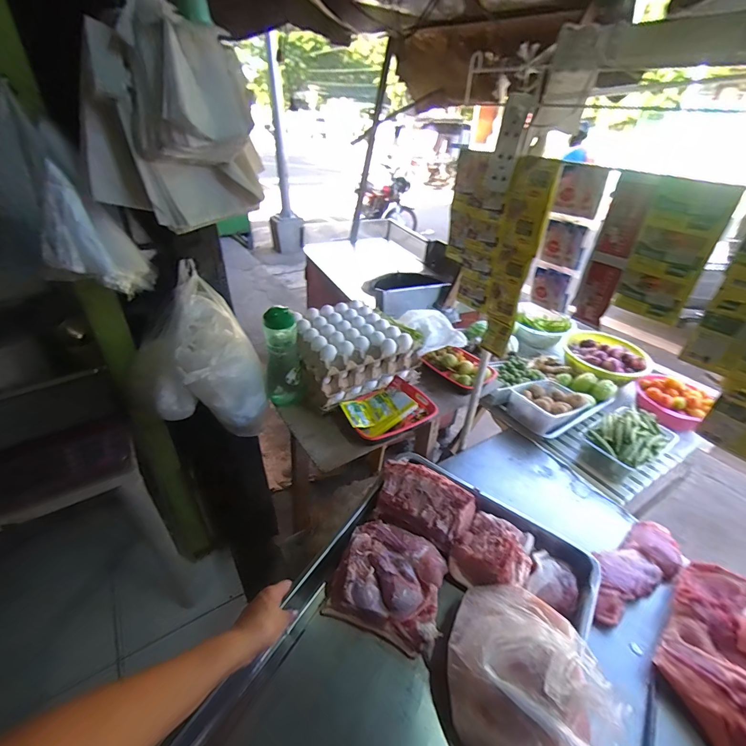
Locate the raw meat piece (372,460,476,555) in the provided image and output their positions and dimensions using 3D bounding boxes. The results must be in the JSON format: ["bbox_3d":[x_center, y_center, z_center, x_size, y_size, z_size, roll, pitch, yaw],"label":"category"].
[{"bbox_3d":[0.089,0.232,0.683,0.168,0.066,0.100,20,40,23],"label":"raw meat piece"}]

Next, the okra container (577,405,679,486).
[{"bbox_3d":[0.719,0.189,1.074,0.240,0.117,0.154,-18,40,-26],"label":"okra container"}]

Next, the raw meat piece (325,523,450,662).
[{"bbox_3d":[0.028,0.326,0.603,0.166,0.051,0.149,15,38,18],"label":"raw meat piece"}]

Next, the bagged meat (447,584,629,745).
[{"bbox_3d":[0.201,0.373,0.451,0.174,0.137,0.248,-29,46,-36],"label":"bagged meat"}]

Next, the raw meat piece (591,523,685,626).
[{"bbox_3d":[0.548,0.409,0.807,0.290,0.037,0.104,-18,40,-25],"label":"raw meat piece"}]

